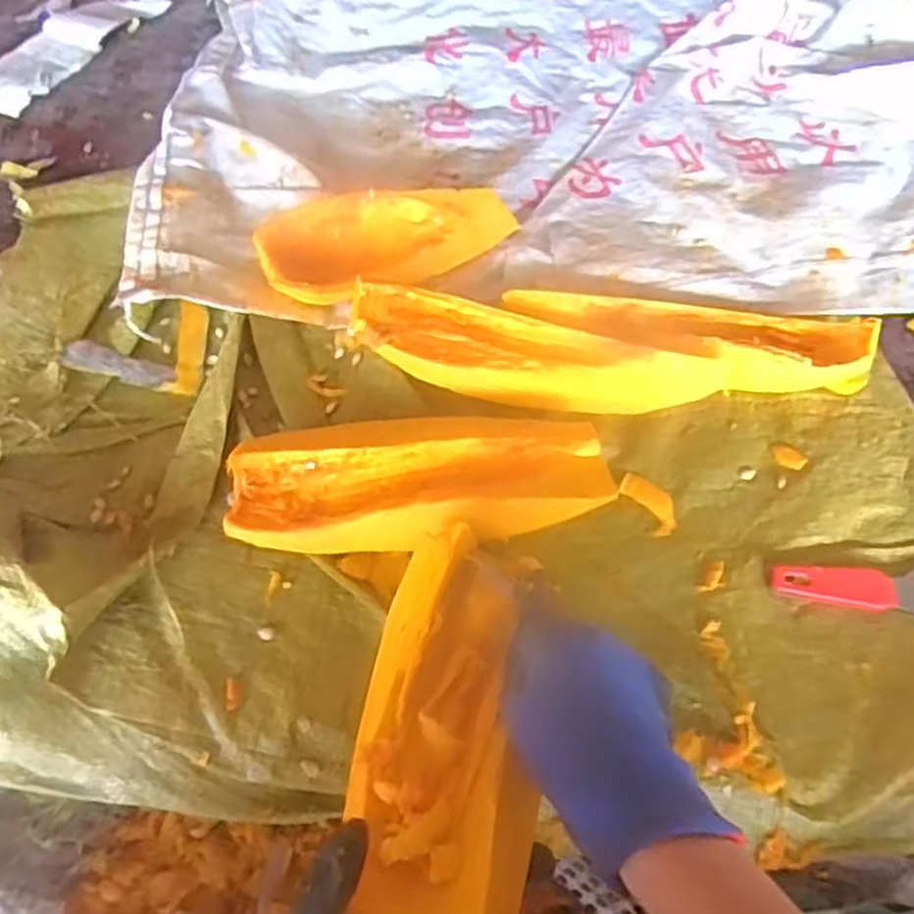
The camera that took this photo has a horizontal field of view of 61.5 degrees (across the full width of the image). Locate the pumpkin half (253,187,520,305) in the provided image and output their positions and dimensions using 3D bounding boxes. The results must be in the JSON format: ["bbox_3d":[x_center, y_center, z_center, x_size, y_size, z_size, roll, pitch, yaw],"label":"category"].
[{"bbox_3d":[-0.058,-0.188,0.680,0.226,0.037,0.109,-10,57,-10],"label":"pumpkin half"}]

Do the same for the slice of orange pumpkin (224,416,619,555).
[{"bbox_3d":[-0.025,0.020,0.541,0.264,0.045,0.103,-3,58,-4],"label":"slice of orange pumpkin"}]

